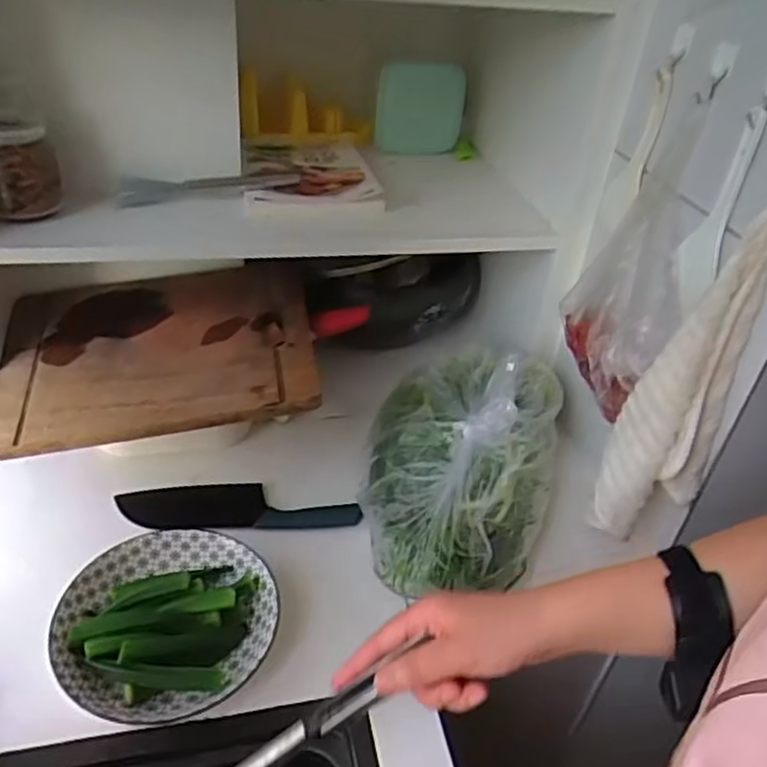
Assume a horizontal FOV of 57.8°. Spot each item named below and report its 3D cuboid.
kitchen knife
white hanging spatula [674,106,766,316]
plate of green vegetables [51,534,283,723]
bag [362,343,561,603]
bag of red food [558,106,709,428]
[{"bbox_3d":[-0.167,0.141,0.811,0.272,0.011,0.070,1,37,-7],"label":"kitchen knife"},{"bbox_3d":[0.316,-0.162,0.653,0.026,0.182,0.040,2,37,-6],"label":"white hanging spatula"},{"bbox_3d":[-0.203,0.223,0.660,0.193,0.045,0.179,4,36,-3],"label":"plate of green vegetables"},{"bbox_3d":[0.093,0.069,0.813,0.213,0.119,0.369,12,37,7],"label":"bag"},{"bbox_3d":[0.278,-0.128,0.758,0.077,0.303,0.157,5,36,-2],"label":"bag of red food"}]

